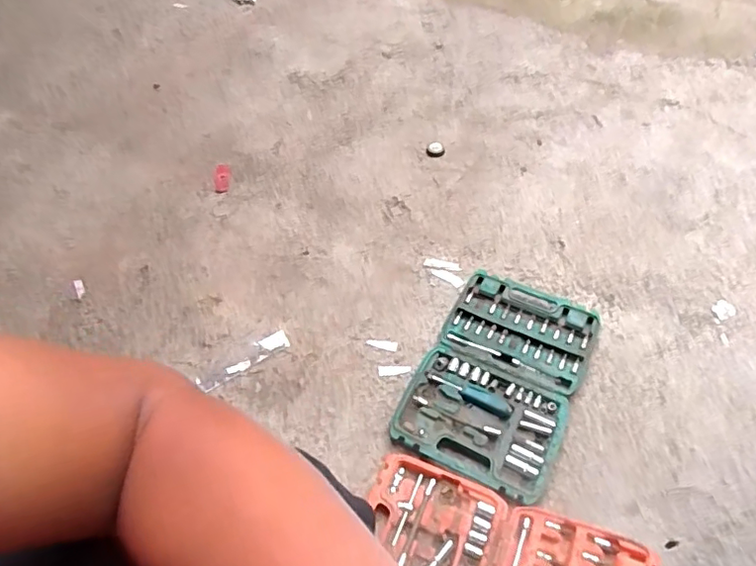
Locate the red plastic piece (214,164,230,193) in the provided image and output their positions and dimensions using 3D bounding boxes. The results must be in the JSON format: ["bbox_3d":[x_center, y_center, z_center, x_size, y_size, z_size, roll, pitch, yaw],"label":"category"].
[{"bbox_3d":[-0.380,-0.250,1.344,0.040,0.017,0.080,-6,66,-1],"label":"red plastic piece"}]

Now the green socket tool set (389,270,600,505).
[{"bbox_3d":[0.216,0.156,0.967,0.254,0.037,0.398,22,54,21],"label":"green socket tool set"}]

